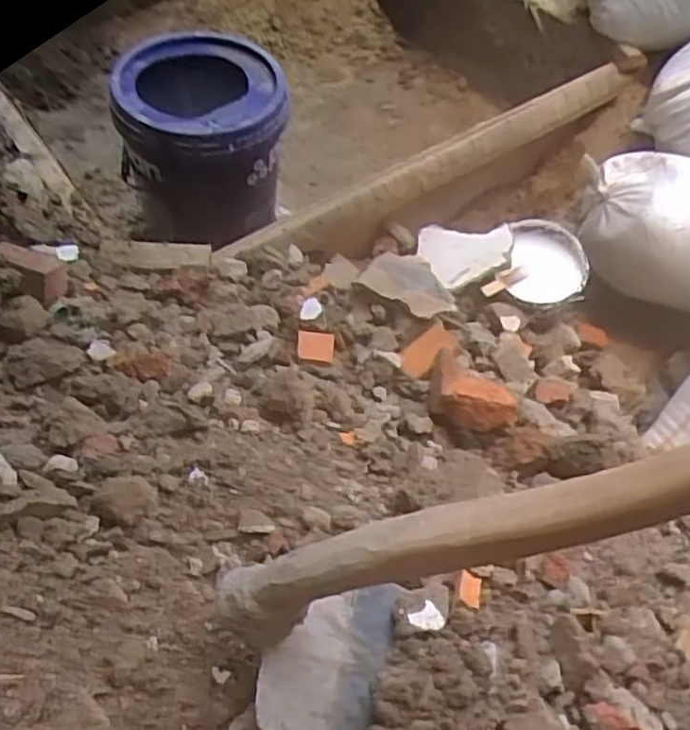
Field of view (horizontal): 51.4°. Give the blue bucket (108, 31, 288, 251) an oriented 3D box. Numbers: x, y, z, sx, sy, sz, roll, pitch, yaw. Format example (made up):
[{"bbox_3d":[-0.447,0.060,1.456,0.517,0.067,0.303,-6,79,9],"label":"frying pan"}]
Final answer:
[{"bbox_3d":[-0.267,-0.421,1.356,0.311,0.297,0.274,-5,58,-6],"label":"blue bucket"}]

